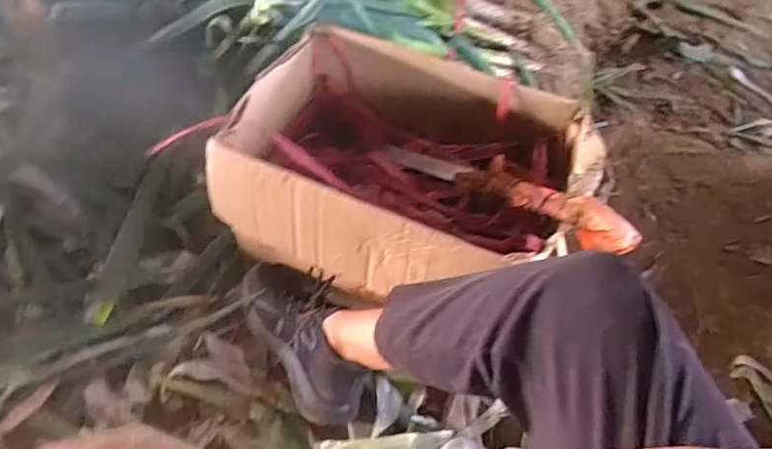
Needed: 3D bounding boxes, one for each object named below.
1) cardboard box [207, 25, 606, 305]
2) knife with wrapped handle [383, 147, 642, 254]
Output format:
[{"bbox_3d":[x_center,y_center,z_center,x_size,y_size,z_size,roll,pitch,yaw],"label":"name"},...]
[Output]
[{"bbox_3d":[0.030,-0.084,0.752,0.448,0.163,0.382,22,54,16],"label":"cardboard box"},{"bbox_3d":[0.133,-0.051,0.717,0.048,0.053,0.385,-33,40,-28],"label":"knife with wrapped handle"}]

